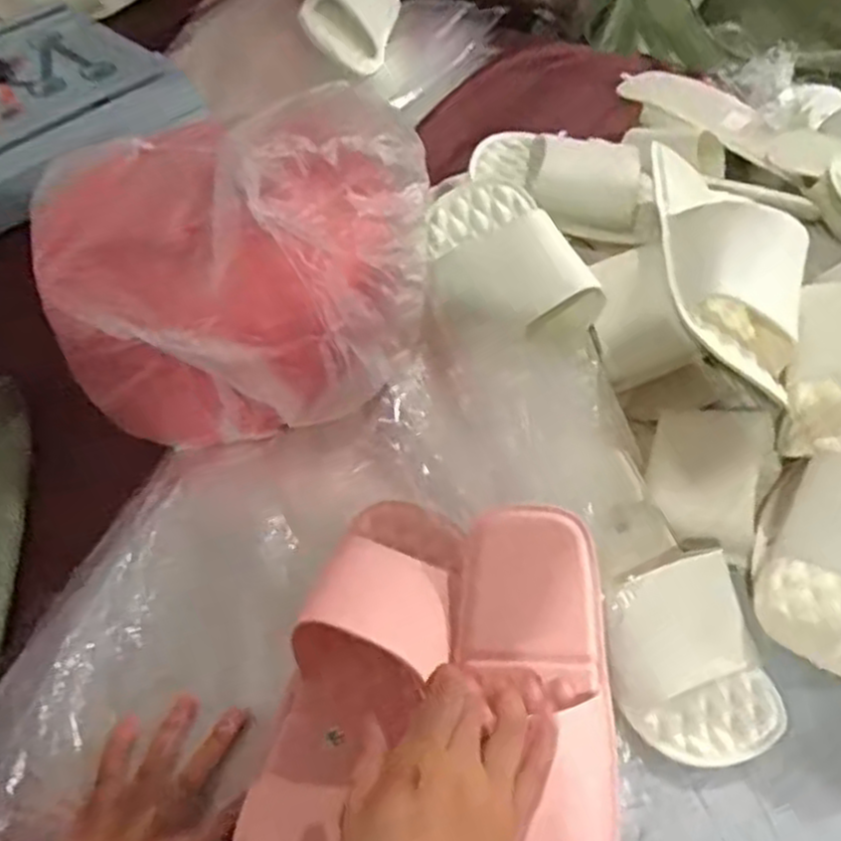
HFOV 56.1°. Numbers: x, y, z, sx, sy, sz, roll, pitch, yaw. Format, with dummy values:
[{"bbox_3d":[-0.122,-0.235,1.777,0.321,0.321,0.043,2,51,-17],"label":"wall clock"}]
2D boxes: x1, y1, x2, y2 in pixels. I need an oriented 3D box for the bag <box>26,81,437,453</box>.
[{"bbox_3d":[-0.156,-0.130,0.610,0.327,0.177,0.247,14,52,11],"label":"bag"}]

